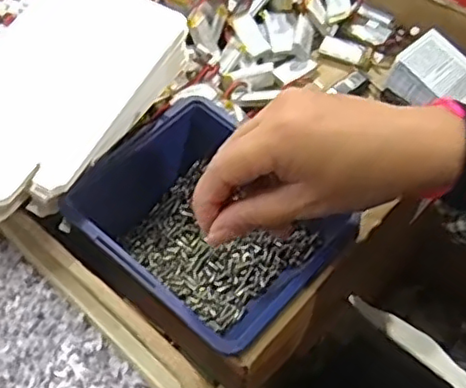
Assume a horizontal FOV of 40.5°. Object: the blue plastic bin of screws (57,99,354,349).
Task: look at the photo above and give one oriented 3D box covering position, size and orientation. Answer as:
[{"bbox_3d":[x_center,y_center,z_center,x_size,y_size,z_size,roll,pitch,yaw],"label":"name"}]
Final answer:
[{"bbox_3d":[-0.015,0.021,0.389,0.145,0.059,0.123,37,61,22],"label":"blue plastic bin of screws"}]

